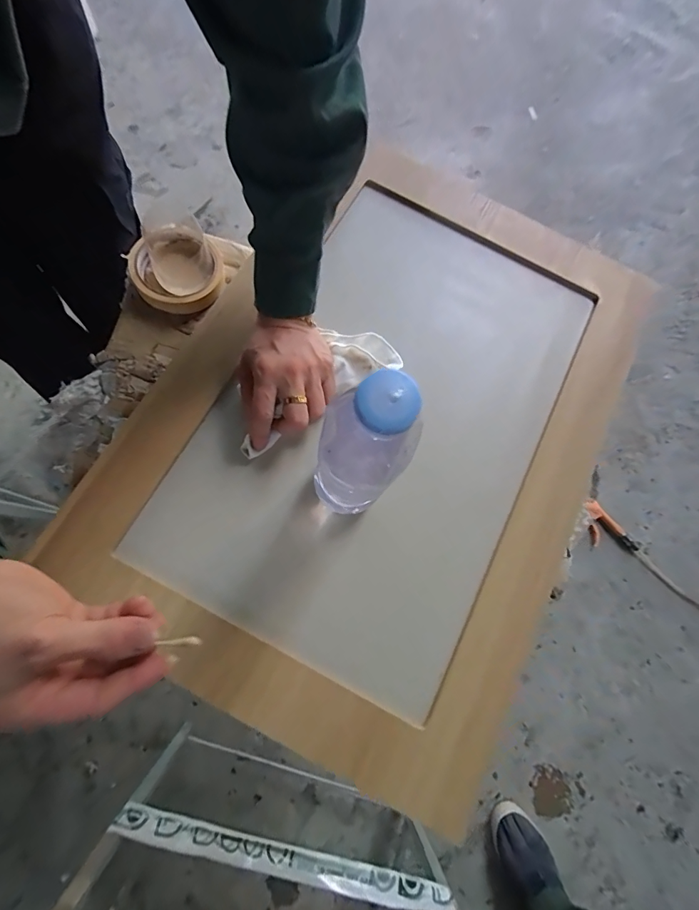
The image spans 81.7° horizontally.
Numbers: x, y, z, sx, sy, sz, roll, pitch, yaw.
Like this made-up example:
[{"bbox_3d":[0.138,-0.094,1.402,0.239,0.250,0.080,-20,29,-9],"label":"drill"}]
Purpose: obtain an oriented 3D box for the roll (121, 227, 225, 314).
[{"bbox_3d":[-0.181,-0.194,0.425,0.091,0.032,0.085,2,77,-7],"label":"roll"}]

